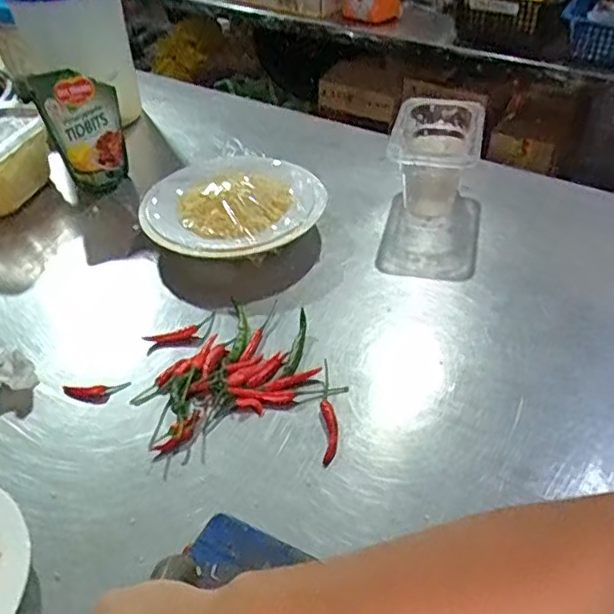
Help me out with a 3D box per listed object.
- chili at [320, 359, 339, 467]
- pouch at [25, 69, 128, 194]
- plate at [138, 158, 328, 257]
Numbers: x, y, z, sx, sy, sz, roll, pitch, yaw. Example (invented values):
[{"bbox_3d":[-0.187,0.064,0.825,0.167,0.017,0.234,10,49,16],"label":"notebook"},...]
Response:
[{"bbox_3d":[0.019,0.088,0.546,0.014,0.007,0.117,-1,40,-1],"label":"chili"},{"bbox_3d":[-0.296,-0.232,0.829,0.100,0.151,0.036,-19,41,-20],"label":"pouch"},{"bbox_3d":[-0.091,-0.129,0.767,0.216,0.061,0.227,0,40,0],"label":"plate"}]

